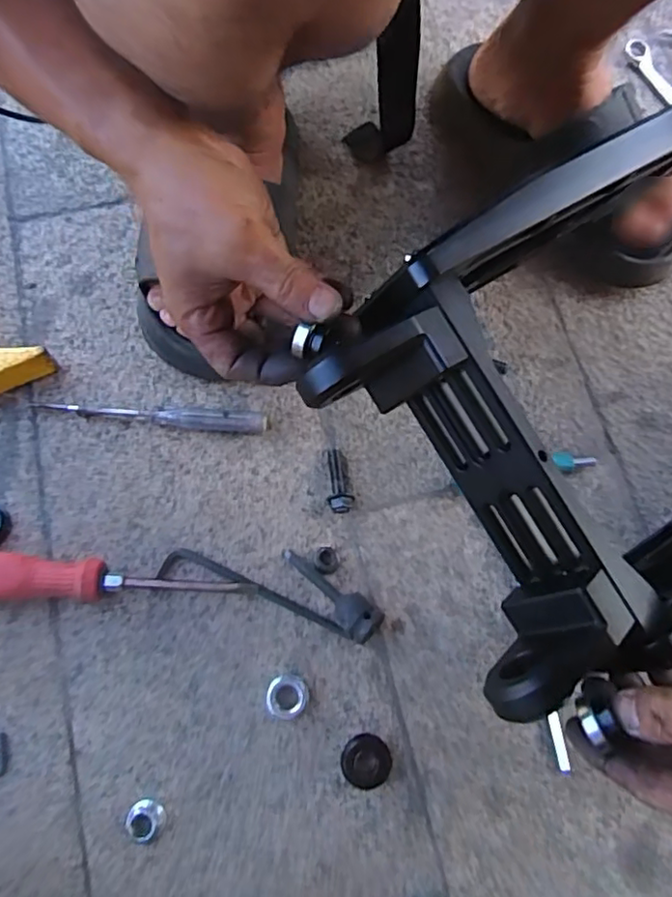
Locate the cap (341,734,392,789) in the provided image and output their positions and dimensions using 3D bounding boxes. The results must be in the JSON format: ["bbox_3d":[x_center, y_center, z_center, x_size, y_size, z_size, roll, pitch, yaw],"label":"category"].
[{"bbox_3d":[0.019,0.193,0.382,0.030,0.004,0.030,0,72,-1],"label":"cap"}]

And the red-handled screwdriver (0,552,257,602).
[{"bbox_3d":[-0.160,0.084,0.401,0.207,0.030,0.028,1,72,-1],"label":"red-handled screwdriver"}]

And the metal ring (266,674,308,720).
[{"bbox_3d":[-0.032,0.156,0.390,0.025,0.012,0.026,0,72,-1],"label":"metal ring"}]

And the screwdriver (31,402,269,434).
[{"bbox_3d":[-0.133,-0.023,0.442,0.166,0.012,0.014,4,72,0],"label":"screwdriver"}]

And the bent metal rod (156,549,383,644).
[{"bbox_3d":[-0.042,0.085,0.404,0.146,0.025,0.040,17,72,4],"label":"bent metal rod"}]

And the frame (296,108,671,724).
[{"bbox_3d":[0.205,-0.060,0.350,0.415,0.086,0.237,-34,76,-11],"label":"frame"}]

